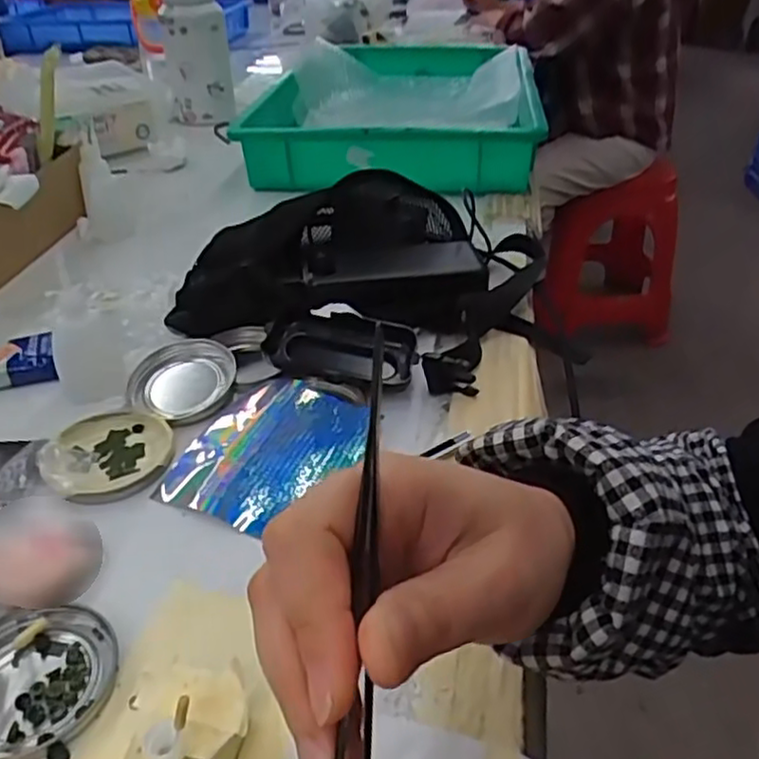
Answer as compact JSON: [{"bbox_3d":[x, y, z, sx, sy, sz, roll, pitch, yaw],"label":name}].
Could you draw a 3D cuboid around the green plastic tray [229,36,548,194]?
[{"bbox_3d":[0.037,-0.426,1.049,0.353,0.076,0.602,4,35,5],"label":"green plastic tray"}]

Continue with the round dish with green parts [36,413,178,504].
[{"bbox_3d":[-0.178,0.048,0.460,0.079,0.012,0.086,0,34,0],"label":"round dish with green parts"}]

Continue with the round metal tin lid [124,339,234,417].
[{"bbox_3d":[-0.145,-0.002,0.520,0.077,0.013,0.083,0,34,0],"label":"round metal tin lid"}]

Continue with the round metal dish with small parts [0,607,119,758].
[{"bbox_3d":[-0.166,0.143,0.331,0.079,0.008,0.076,0,34,0],"label":"round metal dish with small parts"}]

